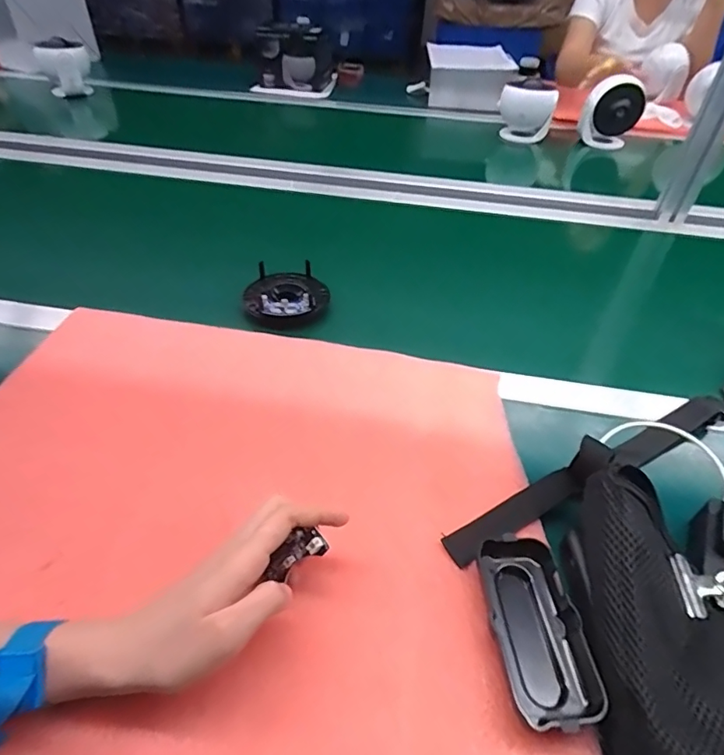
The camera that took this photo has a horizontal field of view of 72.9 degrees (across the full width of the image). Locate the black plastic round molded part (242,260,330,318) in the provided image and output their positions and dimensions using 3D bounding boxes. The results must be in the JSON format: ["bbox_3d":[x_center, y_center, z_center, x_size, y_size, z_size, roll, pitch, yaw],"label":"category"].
[{"bbox_3d":[-0.091,-0.103,0.591,0.098,0.027,0.098,3,44,-3],"label":"black plastic round molded part"}]

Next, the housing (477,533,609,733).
[{"bbox_3d":[0.112,0.157,0.313,0.048,0.027,0.107,-2,45,-8],"label":"housing"}]

